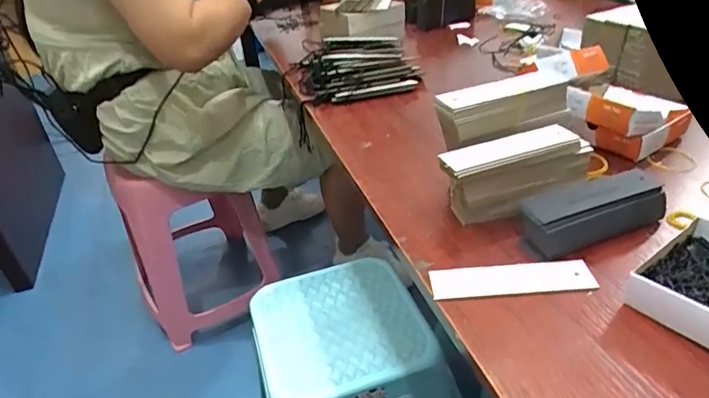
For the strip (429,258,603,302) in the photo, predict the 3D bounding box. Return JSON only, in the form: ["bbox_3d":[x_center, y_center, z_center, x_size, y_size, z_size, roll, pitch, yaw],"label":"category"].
[{"bbox_3d":[0.123,0.063,0.384,0.124,0.004,0.032,-4,40,-1],"label":"strip"}]

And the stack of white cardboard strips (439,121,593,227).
[{"bbox_3d":[0.145,-0.020,0.448,0.137,0.067,0.035,-14,34,-14],"label":"stack of white cardboard strips"}]

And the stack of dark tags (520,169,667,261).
[{"bbox_3d":[0.204,0.009,0.422,0.134,0.036,0.045,-13,34,-13],"label":"stack of dark tags"}]

